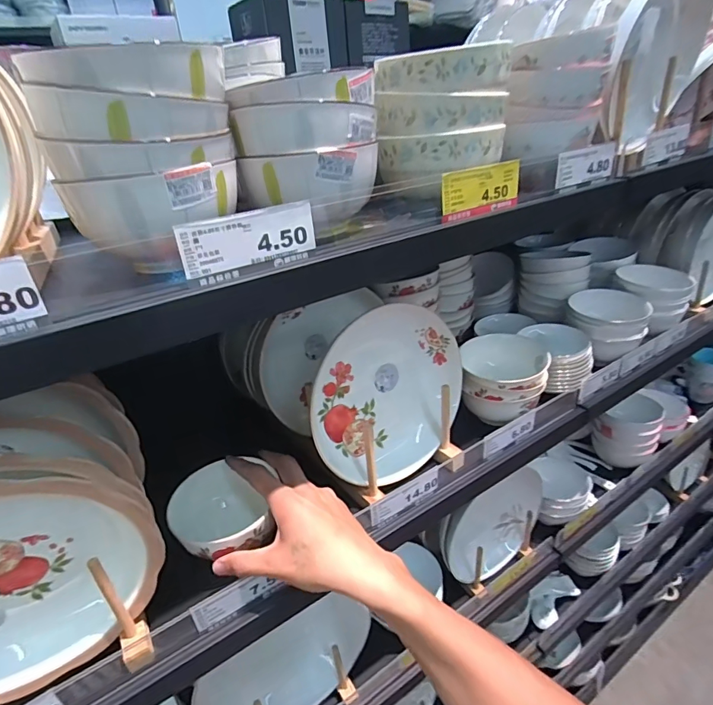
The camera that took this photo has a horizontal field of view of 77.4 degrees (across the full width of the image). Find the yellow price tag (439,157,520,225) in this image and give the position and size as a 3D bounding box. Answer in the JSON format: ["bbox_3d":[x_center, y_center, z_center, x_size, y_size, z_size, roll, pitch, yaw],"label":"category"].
[{"bbox_3d":[0.108,-0.140,0.385,0.085,0.039,0.007,-21,27,-23],"label":"yellow price tag"}]

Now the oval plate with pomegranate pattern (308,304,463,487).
[{"bbox_3d":[0.039,0.047,0.507,0.191,0.201,0.045,19,1,-34],"label":"oval plate with pomegranate pattern"}]

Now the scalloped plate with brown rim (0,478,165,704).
[{"bbox_3d":[-0.254,0.170,0.324,0.200,0.184,0.043,-23,32,-27],"label":"scalloped plate with brown rim"}]

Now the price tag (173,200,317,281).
[{"bbox_3d":[-0.069,-0.074,0.291,0.090,0.033,0.004,-21,30,-26],"label":"price tag"}]

